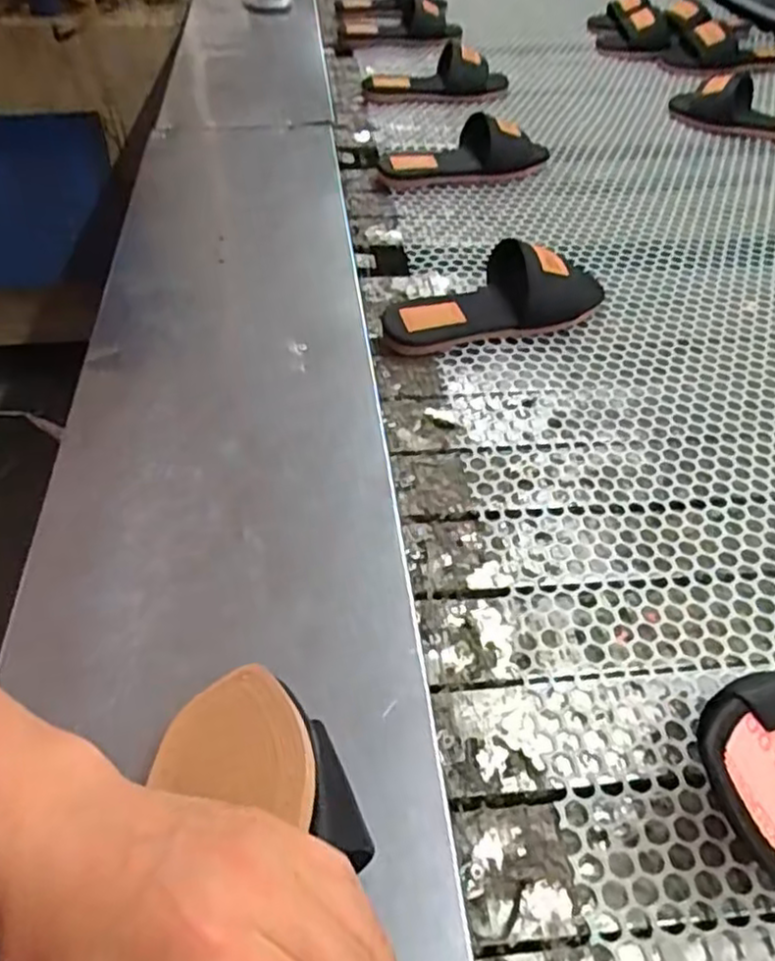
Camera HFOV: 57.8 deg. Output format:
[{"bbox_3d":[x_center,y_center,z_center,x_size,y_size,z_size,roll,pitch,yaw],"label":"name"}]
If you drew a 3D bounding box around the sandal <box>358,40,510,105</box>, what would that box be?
[{"bbox_3d":[0.076,-0.631,1.089,0.223,0.065,0.093,10,46,7],"label":"sandal"}]

